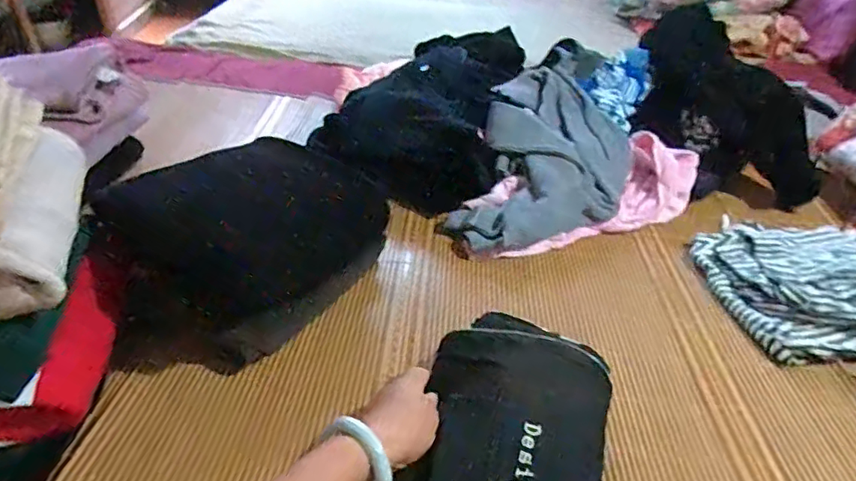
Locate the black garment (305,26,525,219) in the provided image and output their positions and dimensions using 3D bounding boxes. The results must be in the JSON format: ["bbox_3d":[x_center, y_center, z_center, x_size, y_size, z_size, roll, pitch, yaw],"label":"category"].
[{"bbox_3d":[-0.028,-0.233,0.982,0.324,0.146,0.361,9,36,8],"label":"black garment"}]

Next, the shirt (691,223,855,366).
[{"bbox_3d":[0.538,0.032,0.730,0.299,0.098,0.248,0,36,-4],"label":"shirt"}]

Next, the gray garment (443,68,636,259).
[{"bbox_3d":[0.197,-0.130,0.901,0.242,0.114,0.434,13,37,13],"label":"gray garment"}]

